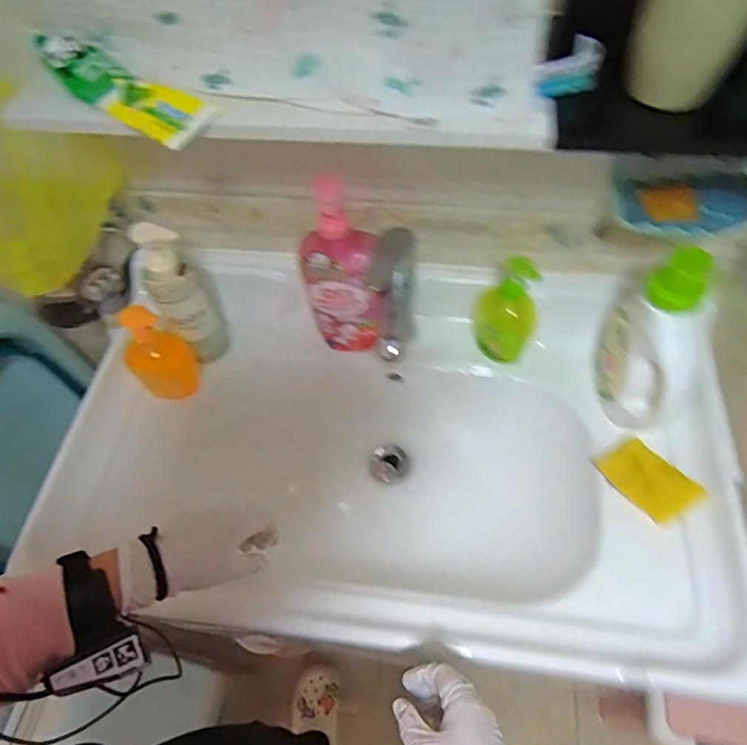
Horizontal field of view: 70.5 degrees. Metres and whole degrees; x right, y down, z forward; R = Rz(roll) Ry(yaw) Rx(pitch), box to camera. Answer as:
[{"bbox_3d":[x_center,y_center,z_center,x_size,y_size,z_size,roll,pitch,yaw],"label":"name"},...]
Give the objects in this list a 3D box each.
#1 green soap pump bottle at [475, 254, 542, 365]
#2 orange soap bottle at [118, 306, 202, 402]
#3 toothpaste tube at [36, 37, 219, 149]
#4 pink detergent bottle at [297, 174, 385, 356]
[{"bbox_3d":[0.172,-0.083,0.675,0.075,0.165,0.059,14,60,11],"label":"green soap pump bottle"},{"bbox_3d":[-0.278,-0.022,0.687,0.074,0.149,0.044,-28,61,-14],"label":"orange soap bottle"},{"bbox_3d":[-0.228,-0.264,0.484,0.191,0.037,0.057,33,66,20],"label":"toothpaste tube"},{"bbox_3d":[-0.040,-0.125,0.652,0.092,0.255,0.073,-12,59,-4],"label":"pink detergent bottle"}]

